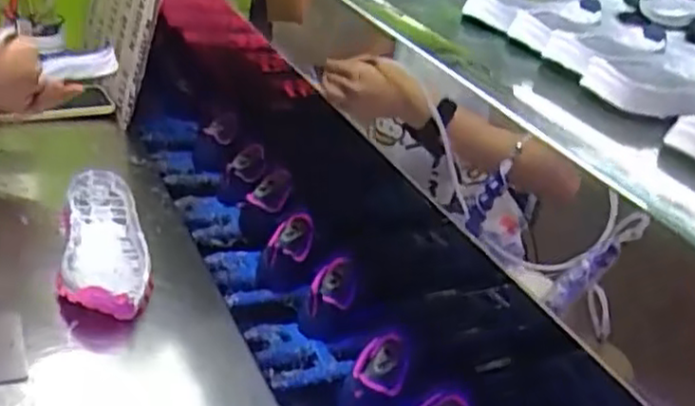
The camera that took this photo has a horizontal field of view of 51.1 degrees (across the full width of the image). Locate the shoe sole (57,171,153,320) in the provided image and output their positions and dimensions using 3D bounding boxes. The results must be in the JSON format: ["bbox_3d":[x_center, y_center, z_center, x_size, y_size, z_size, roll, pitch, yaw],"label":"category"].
[{"bbox_3d":[-0.265,0.046,0.789,0.087,0.052,0.255,-7,31,-18],"label":"shoe sole"}]

